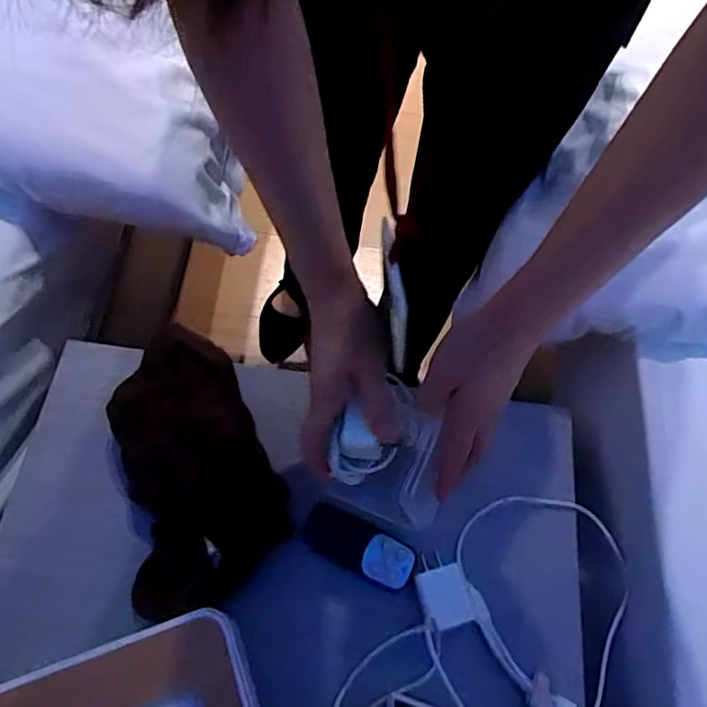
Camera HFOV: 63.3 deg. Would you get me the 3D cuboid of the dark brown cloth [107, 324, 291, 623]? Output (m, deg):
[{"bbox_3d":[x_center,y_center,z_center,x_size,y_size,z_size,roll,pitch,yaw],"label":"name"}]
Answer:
[{"bbox_3d":[-0.143,0.090,0.509,0.126,0.037,0.243,-17,68,-11],"label":"dark brown cloth"}]

